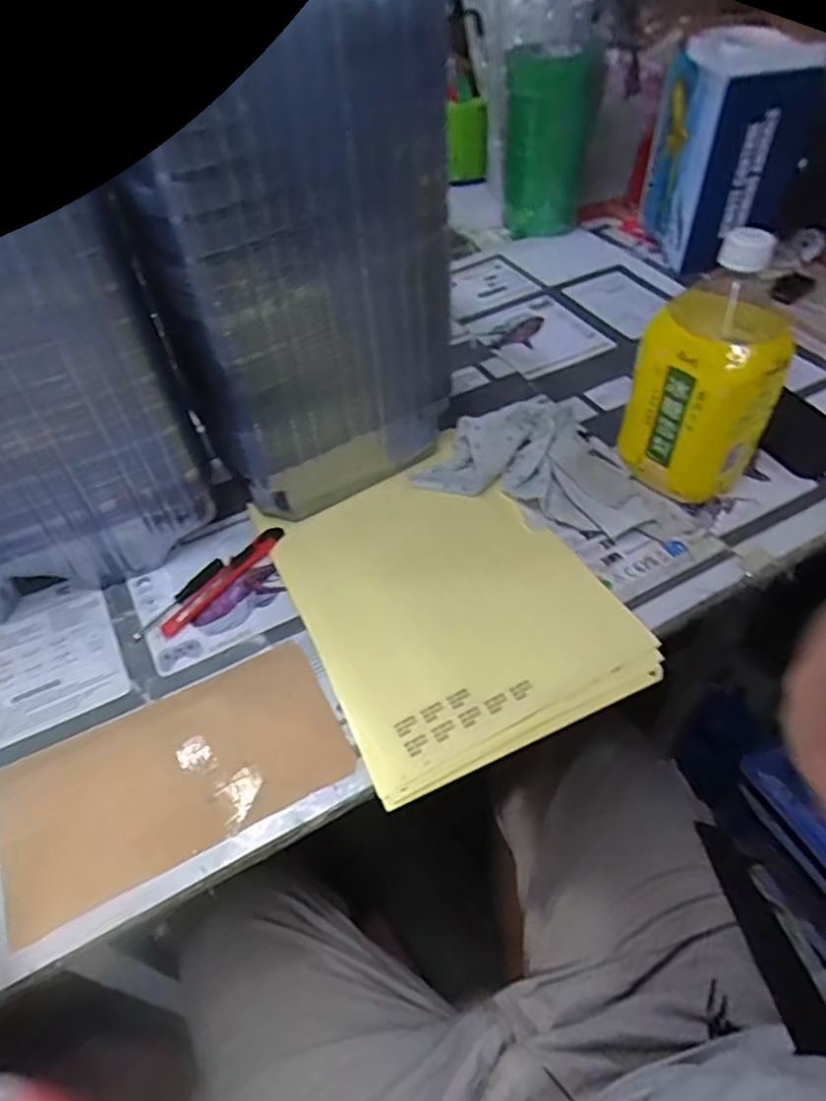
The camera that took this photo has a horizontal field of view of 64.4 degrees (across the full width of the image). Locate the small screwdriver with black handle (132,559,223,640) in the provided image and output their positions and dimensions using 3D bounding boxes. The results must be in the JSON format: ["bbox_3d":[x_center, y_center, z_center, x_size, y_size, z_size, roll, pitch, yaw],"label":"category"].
[{"bbox_3d":[-0.181,0.036,0.505,0.012,0.006,0.088,27,55,24],"label":"small screwdriver with black handle"}]

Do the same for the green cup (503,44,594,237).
[{"bbox_3d":[0.163,-0.504,0.827,0.088,0.204,0.103,-1,48,2],"label":"green cup"}]

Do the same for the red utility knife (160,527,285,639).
[{"bbox_3d":[-0.148,0.021,0.513,0.018,0.008,0.120,28,55,24],"label":"red utility knife"}]

